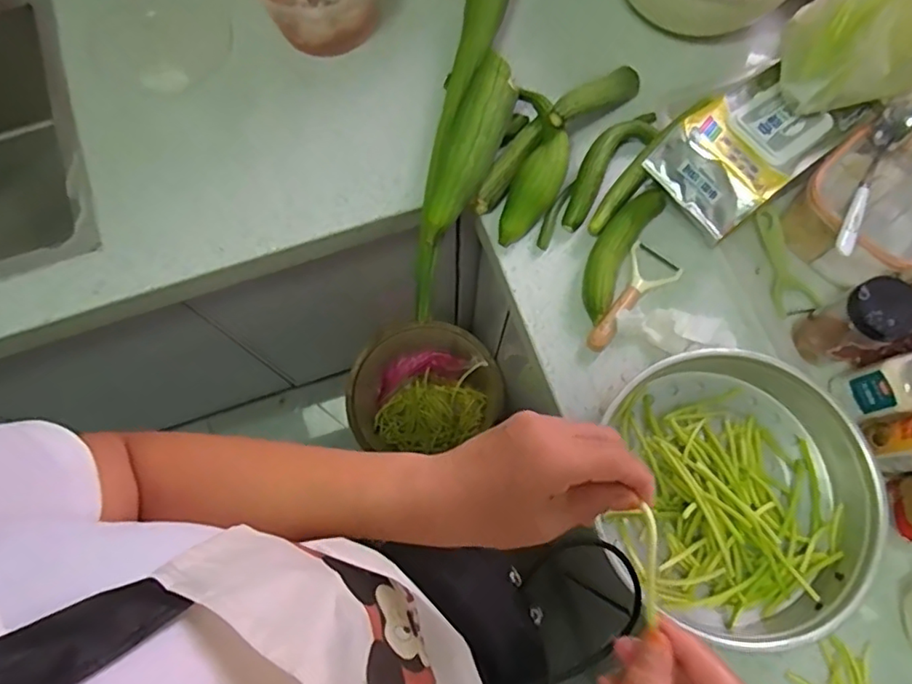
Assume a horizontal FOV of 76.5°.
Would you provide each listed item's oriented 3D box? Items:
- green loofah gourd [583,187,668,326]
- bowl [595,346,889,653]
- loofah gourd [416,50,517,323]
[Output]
[{"bbox_3d":[0.176,-0.099,0.636,0.044,0.031,0.166,29,76,8],"label":"green loofah gourd"},{"bbox_3d":[0.256,0.139,0.544,0.247,0.054,0.255,0,74,0],"label":"bowl"},{"bbox_3d":[0.001,-0.176,0.636,0.060,0.075,0.290,19,75,5],"label":"loofah gourd"}]

